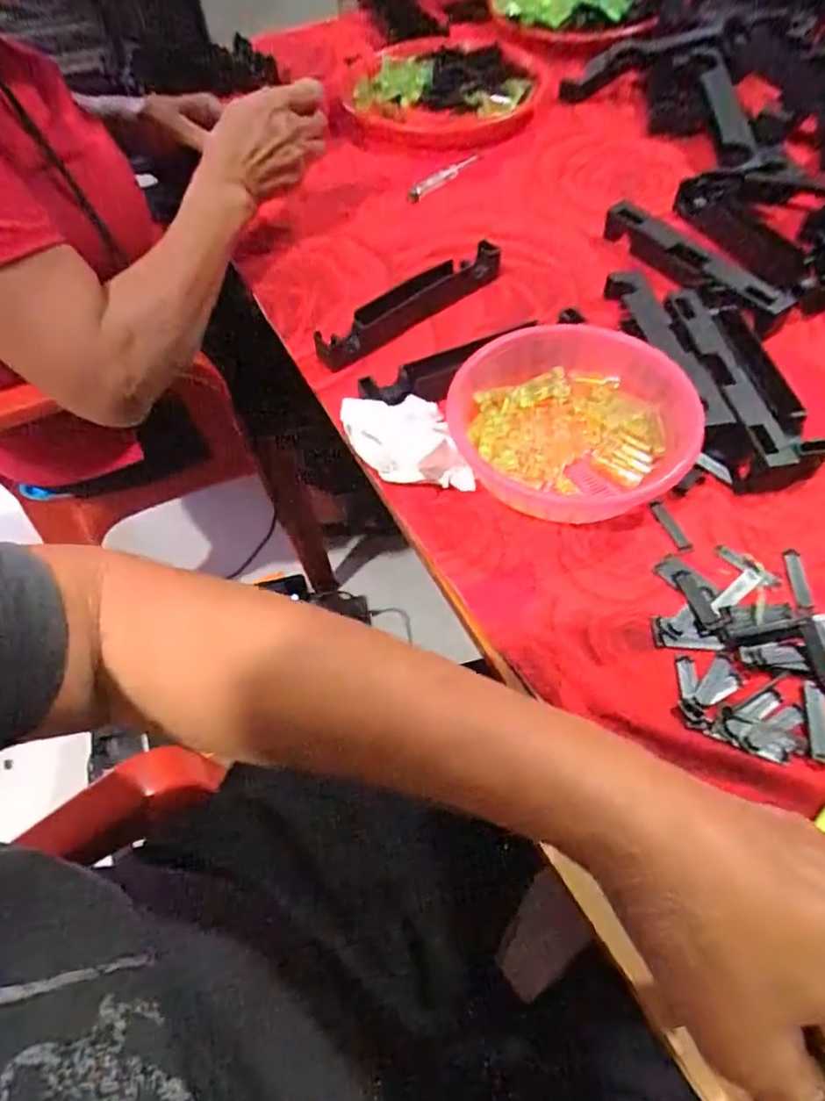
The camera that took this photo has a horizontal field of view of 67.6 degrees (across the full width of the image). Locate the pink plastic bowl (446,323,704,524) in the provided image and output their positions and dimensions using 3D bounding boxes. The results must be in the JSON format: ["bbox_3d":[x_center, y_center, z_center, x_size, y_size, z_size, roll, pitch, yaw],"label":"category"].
[{"bbox_3d":[0.120,-0.096,0.452,0.165,0.042,0.162,-2,58,3],"label":"pink plastic bowl"}]

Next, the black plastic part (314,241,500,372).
[{"bbox_3d":[-0.004,-0.222,0.552,0.189,0.030,0.038,-33,62,-16],"label":"black plastic part"}]

